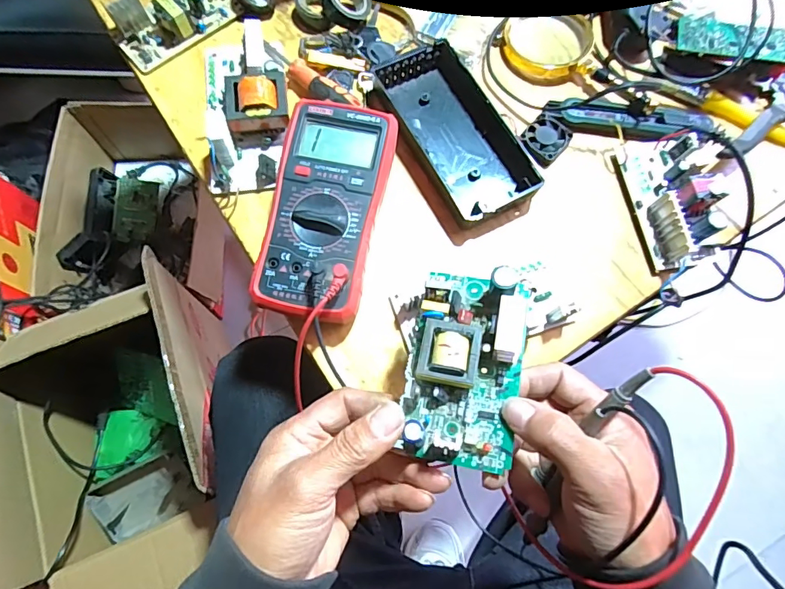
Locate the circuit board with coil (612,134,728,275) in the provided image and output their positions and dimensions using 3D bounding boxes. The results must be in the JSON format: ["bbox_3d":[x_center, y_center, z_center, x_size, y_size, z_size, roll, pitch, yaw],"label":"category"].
[{"bbox_3d":[0.258,-0.088,0.419,0.075,0.036,0.125,-9,73,-5],"label":"circuit board with coil"}]

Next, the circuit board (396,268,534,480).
[{"bbox_3d":[0.047,0.039,0.297,0.069,0.027,0.130,14,73,2],"label":"circuit board"}]

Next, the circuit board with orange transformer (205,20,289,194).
[{"bbox_3d":[-0.137,-0.177,0.435,0.078,0.040,0.164,-6,73,-4],"label":"circuit board with orange transformer"}]

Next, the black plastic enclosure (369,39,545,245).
[{"bbox_3d":[0.056,-0.148,0.439,0.094,0.029,0.185,-26,75,-10],"label":"black plastic enclosure"}]

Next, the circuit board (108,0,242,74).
[{"bbox_3d":[-0.221,-0.285,0.468,0.123,0.033,0.061,-37,77,-12],"label":"circuit board"}]

